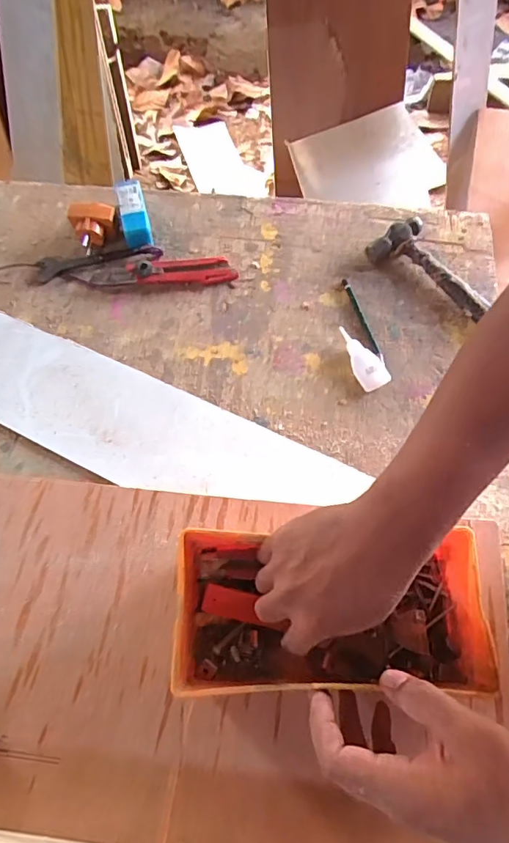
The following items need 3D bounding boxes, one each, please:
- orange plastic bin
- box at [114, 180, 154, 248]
[{"bbox_3d":[0.062,0.159,0.409,0.233,0.084,0.115,1,65,4],"label":"orange plastic bin"},{"bbox_3d":[-0.155,-0.263,0.641,0.034,0.038,0.097,-14,66,-5],"label":"box"}]

